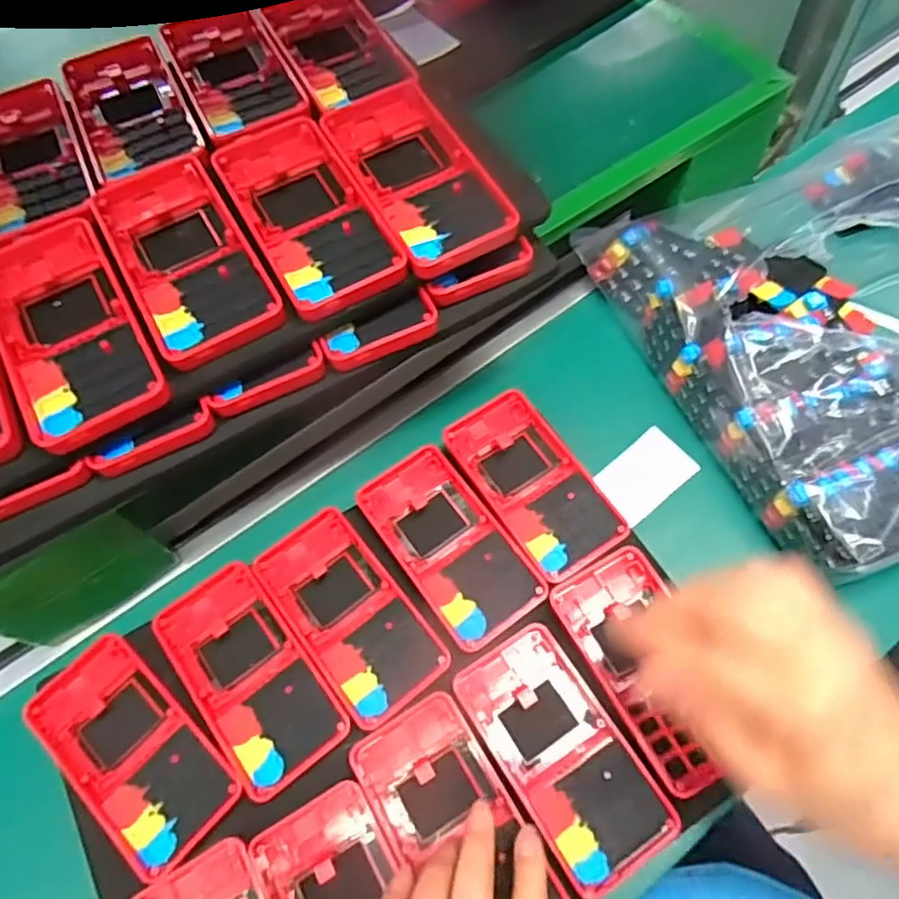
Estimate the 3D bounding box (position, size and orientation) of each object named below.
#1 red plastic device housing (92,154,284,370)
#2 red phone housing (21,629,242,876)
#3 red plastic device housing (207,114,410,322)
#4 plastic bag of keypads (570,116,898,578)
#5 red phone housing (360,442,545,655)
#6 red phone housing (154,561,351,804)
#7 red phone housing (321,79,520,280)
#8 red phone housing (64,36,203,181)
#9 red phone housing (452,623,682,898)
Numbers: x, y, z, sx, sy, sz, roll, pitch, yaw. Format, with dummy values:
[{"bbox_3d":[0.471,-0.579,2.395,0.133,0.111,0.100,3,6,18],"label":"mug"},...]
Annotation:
[{"bbox_3d":[-0.137,-0.100,0.350,0.062,0.020,0.129,-28,64,-10],"label":"red plastic device housing"},{"bbox_3d":[-0.172,0.156,0.355,0.127,0.007,0.060,38,71,21],"label":"red phone housing"},{"bbox_3d":[-0.078,-0.131,0.357,0.061,0.010,0.135,-27,64,-10],"label":"red plastic device housing"},{"bbox_3d":[0.284,-0.093,0.446,0.291,0.074,0.278,-24,63,-9],"label":"plastic bag of keypads"},{"bbox_3d":[-0.001,0.056,0.403,0.061,0.008,0.121,-32,65,-12],"label":"red phone housing"},{"bbox_3d":[-0.111,0.121,0.368,0.060,0.007,0.121,-36,66,-14],"label":"red phone housing"},{"bbox_3d":[-0.018,-0.151,0.367,0.061,0.016,0.124,-26,64,-10],"label":"red phone housing"},{"bbox_3d":[-0.192,-0.204,0.407,0.062,0.018,0.126,-25,63,-9],"label":"red phone housing"},{"bbox_3d":[0.058,0.157,0.349,0.063,0.015,0.121,-31,65,-12],"label":"red phone housing"}]

